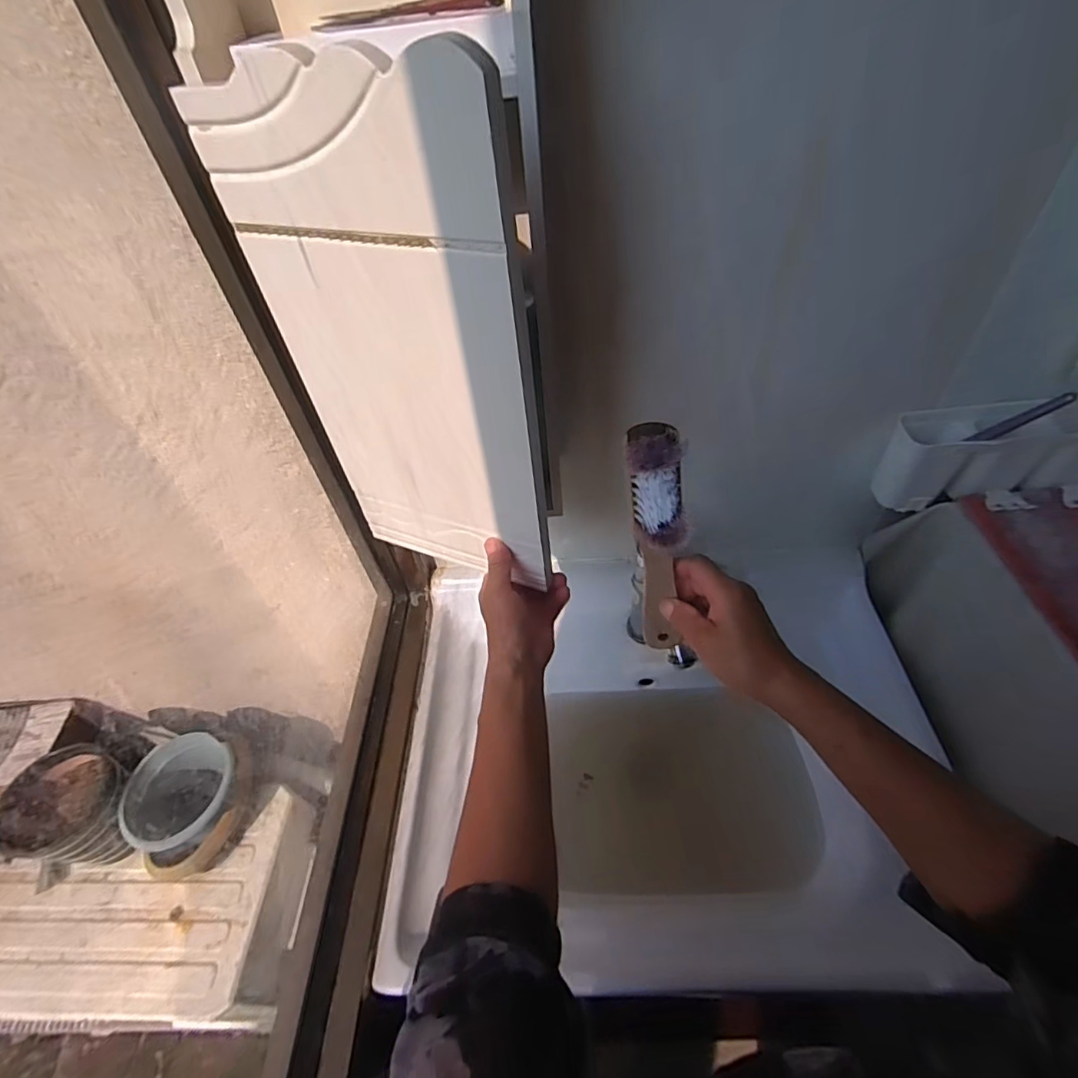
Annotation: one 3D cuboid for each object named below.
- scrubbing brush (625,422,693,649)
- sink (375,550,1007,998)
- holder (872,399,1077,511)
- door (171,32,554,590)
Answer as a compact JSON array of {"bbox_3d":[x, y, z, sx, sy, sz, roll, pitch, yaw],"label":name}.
[{"bbox_3d":[0.095,0.010,0.422,0.035,0.197,0.035,-12,33,-5],"label":"scrubbing brush"},{"bbox_3d":[0.153,0.300,0.710,0.590,0.267,0.444,-4,48,3],"label":"sink"},{"bbox_3d":[0.540,-0.090,0.571,0.319,0.084,0.070,-2,48,5],"label":"holder"},{"bbox_3d":[-0.097,-0.109,0.395,0.201,0.366,0.011,16,52,20],"label":"door"}]

